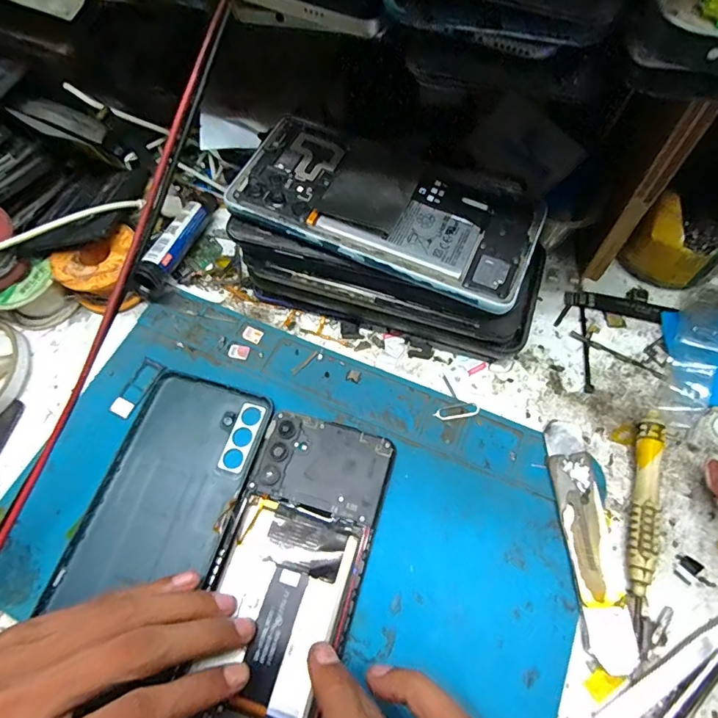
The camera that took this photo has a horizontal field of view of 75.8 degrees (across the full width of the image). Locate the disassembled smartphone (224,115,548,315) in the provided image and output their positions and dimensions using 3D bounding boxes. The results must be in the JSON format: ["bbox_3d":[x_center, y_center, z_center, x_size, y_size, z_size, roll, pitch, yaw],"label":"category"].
[{"bbox_3d":[0.014,-0.080,0.240,0.155,0.012,0.071,23,68,13],"label":"disassembled smartphone"}]

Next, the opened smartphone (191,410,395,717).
[{"bbox_3d":[-0.036,0.111,0.228,0.071,0.011,0.167,12,66,9],"label":"opened smartphone"}]

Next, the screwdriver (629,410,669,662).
[{"bbox_3d":[0.142,0.082,0.232,0.011,0.014,0.114,15,66,10],"label":"screwdriver"}]

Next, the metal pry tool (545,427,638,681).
[{"bbox_3d":[0.115,0.089,0.232,0.023,0.007,0.114,-3,64,2],"label":"metal pry tool"}]

